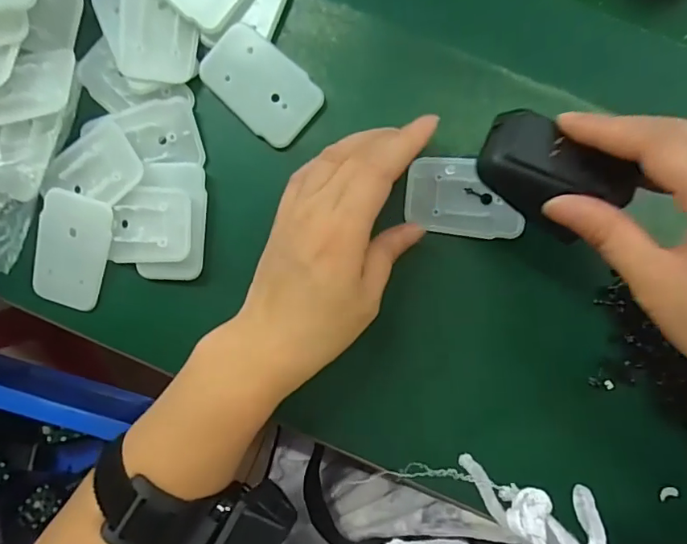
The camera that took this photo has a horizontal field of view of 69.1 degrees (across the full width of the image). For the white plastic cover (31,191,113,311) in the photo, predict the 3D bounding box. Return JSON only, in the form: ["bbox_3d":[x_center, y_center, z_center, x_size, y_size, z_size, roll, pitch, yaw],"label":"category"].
[{"bbox_3d":[-0.161,-0.012,0.296,0.041,0.004,0.067,17,102,-2],"label":"white plastic cover"}]

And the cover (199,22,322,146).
[{"bbox_3d":[-0.048,-0.109,0.291,0.066,0.009,0.043,44,91,3],"label":"cover"}]

